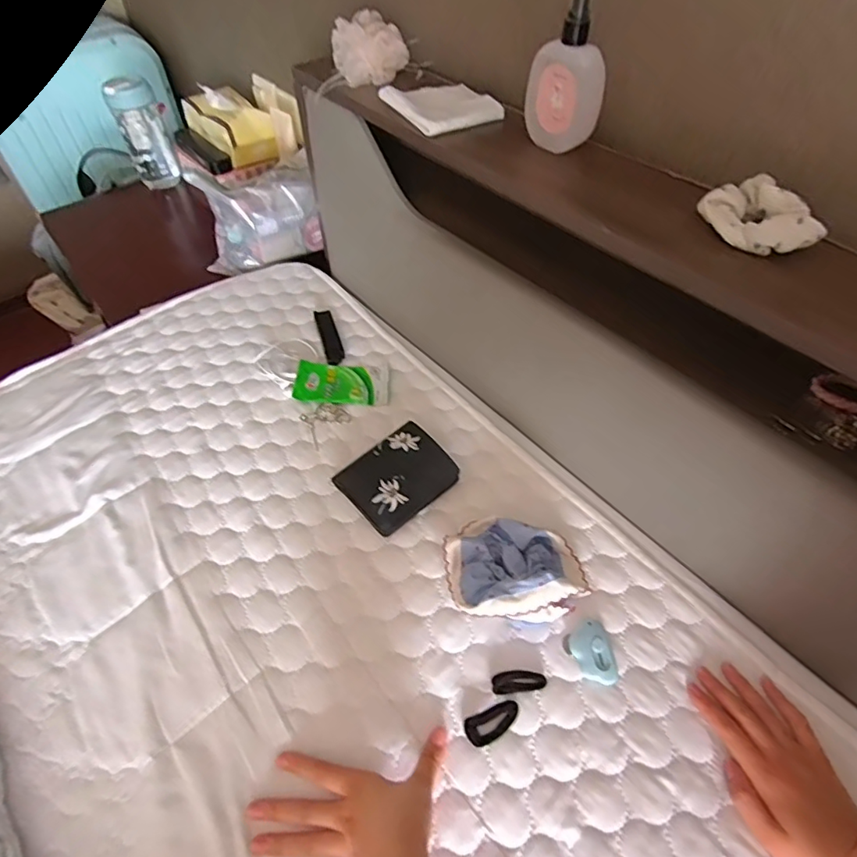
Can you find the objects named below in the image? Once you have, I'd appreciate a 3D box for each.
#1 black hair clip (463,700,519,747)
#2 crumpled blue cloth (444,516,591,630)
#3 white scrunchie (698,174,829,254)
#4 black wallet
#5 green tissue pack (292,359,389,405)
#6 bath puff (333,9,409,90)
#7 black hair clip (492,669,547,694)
[{"bbox_3d":[0.056,0.253,0.456,0.050,0.004,0.024,-18,54,-13],"label":"black hair clip"},{"bbox_3d":[0.084,0.138,0.510,0.135,0.058,0.103,9,52,8],"label":"crumpled blue cloth"},{"bbox_3d":[0.262,-0.166,0.418,0.062,0.028,0.083,-18,53,-14],"label":"white scrunchie"},{"bbox_3d":[-0.034,0.053,0.590,0.112,0.036,0.093,-34,59,-24],"label":"black wallet"},{"bbox_3d":[-0.112,-0.063,0.696,0.117,0.017,0.073,0,52,1],"label":"green tissue pack"},{"bbox_3d":[-0.070,-0.460,0.644,0.077,0.057,0.065,-19,53,-15],"label":"bath puff"},{"bbox_3d":[0.081,0.224,0.474,0.047,0.004,0.018,-4,52,-3],"label":"black hair clip"}]

